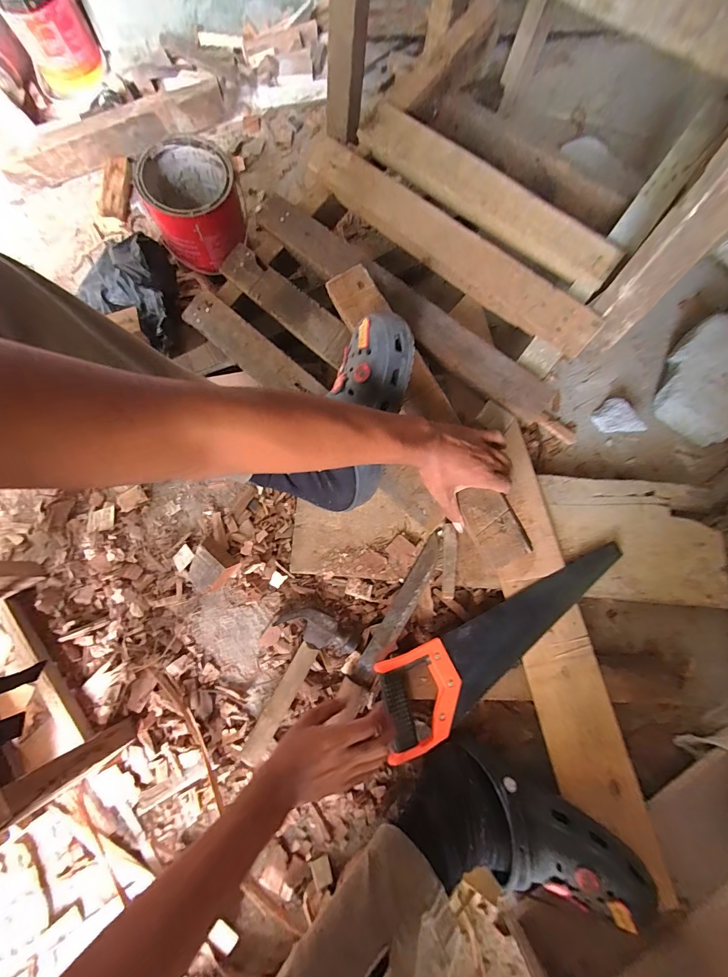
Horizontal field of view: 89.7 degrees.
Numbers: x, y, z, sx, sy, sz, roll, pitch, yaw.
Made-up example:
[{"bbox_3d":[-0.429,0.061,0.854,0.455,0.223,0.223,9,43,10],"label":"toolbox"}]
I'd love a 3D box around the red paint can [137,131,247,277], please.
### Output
[{"bbox_3d":[-0.295,-0.487,0.656,0.156,0.145,0.163,-24,76,-5],"label":"red paint can"}]

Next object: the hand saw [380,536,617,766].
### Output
[{"bbox_3d":[0.201,0.208,0.531,0.415,0.022,0.112,-32,76,-10],"label":"hand saw"}]

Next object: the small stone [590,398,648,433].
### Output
[{"bbox_3d":[0.438,-0.120,0.638,0.055,0.033,0.072,-24,76,-5],"label":"small stone"}]

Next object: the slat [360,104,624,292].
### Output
[{"bbox_3d":[0.170,-0.436,0.543,0.443,0.039,0.062,42,79,11],"label":"slat"}]

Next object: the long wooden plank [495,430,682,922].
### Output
[{"bbox_3d":[0.269,0.201,0.523,0.105,0.022,0.608,-11,75,-2],"label":"long wooden plank"}]

